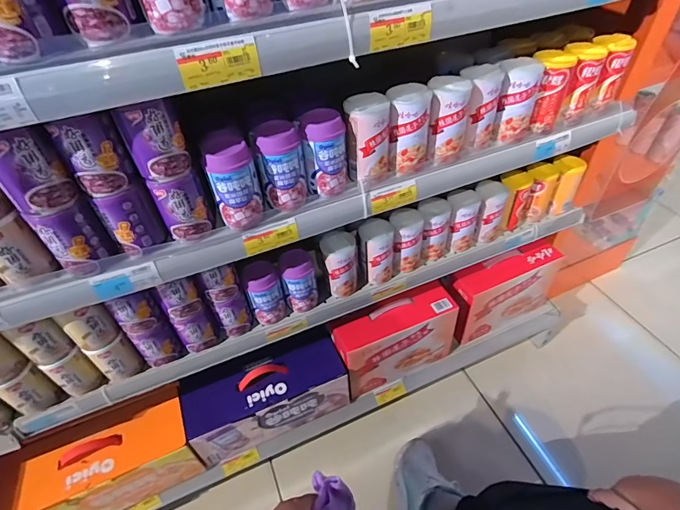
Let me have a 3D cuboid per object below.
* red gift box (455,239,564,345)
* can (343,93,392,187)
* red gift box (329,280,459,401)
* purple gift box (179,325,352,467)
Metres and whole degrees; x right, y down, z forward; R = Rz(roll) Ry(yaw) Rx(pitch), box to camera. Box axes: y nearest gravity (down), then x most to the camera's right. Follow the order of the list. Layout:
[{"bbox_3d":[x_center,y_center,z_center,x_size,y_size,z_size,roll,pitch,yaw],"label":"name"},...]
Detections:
[{"bbox_3d":[0.405,0.090,0.980,0.263,0.198,0.078,-19,47,-15],"label":"red gift box"},{"bbox_3d":[0.044,-0.167,0.583,0.065,0.116,0.063,-2,45,2],"label":"can"},{"bbox_3d":[0.127,0.193,0.911,0.269,0.185,0.099,-18,47,-14],"label":"red gift box"},{"bbox_3d":[-0.158,0.306,0.873,0.331,0.145,0.132,-18,47,-14],"label":"purple gift box"}]

